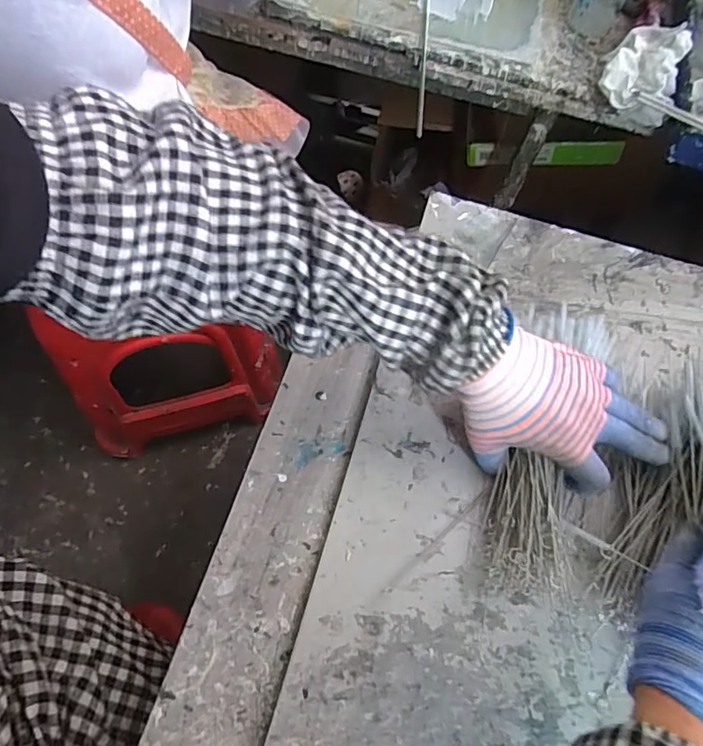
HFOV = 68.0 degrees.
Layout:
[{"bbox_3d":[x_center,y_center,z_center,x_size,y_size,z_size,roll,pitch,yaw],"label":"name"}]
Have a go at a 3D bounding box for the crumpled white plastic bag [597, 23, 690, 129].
[{"bbox_3d":[0.366,-0.385,0.655,0.092,0.046,0.129,24,68,8],"label":"crumpled white plastic bag"}]

